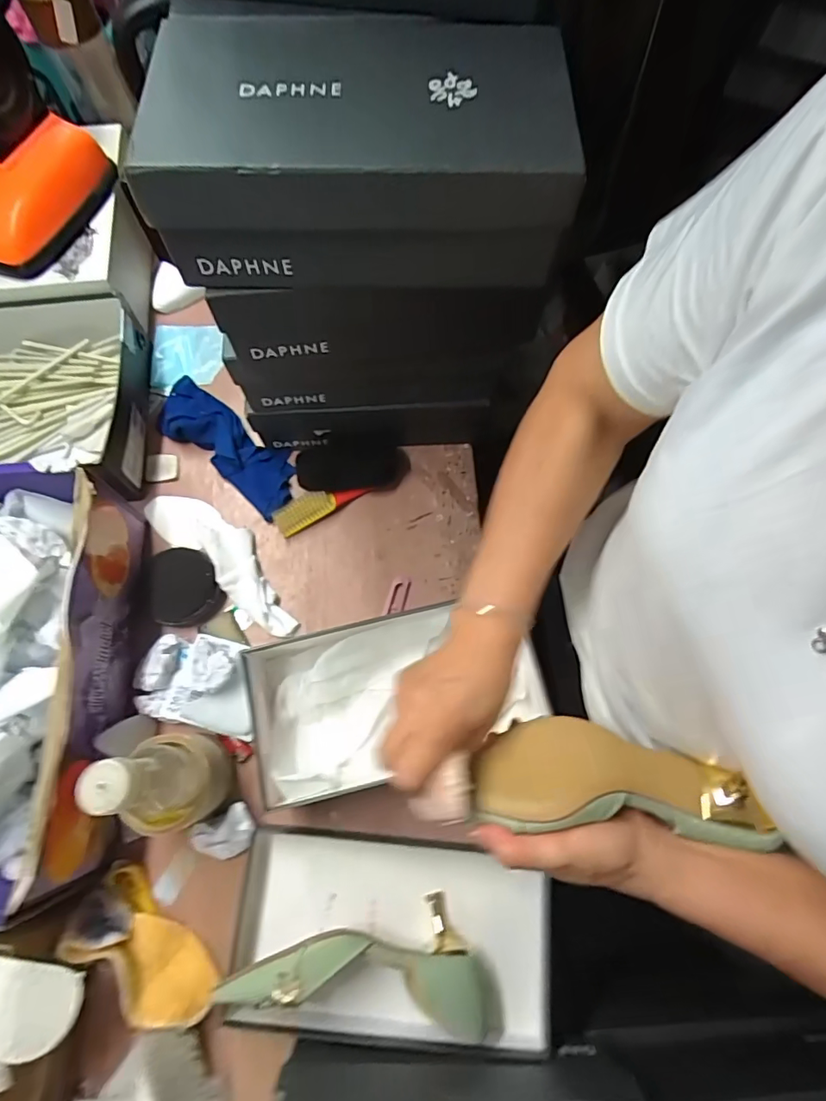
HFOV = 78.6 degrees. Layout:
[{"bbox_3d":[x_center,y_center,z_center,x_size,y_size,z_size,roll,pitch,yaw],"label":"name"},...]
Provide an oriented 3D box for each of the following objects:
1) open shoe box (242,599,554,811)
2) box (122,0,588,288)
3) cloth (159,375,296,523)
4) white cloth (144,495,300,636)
[{"bbox_3d":[-0.013,0.155,0.557,0.316,0.074,0.167,-11,72,-5],"label":"open shoe box"},{"bbox_3d":[-0.036,-0.312,0.395,0.292,0.096,0.175,2,71,-1],"label":"box"},{"bbox_3d":[-0.256,-0.151,0.678,0.242,0.032,0.085,38,74,11],"label":"cloth"},{"bbox_3d":[-0.234,0.003,0.628,0.251,0.021,0.071,39,74,11],"label":"white cloth"}]

